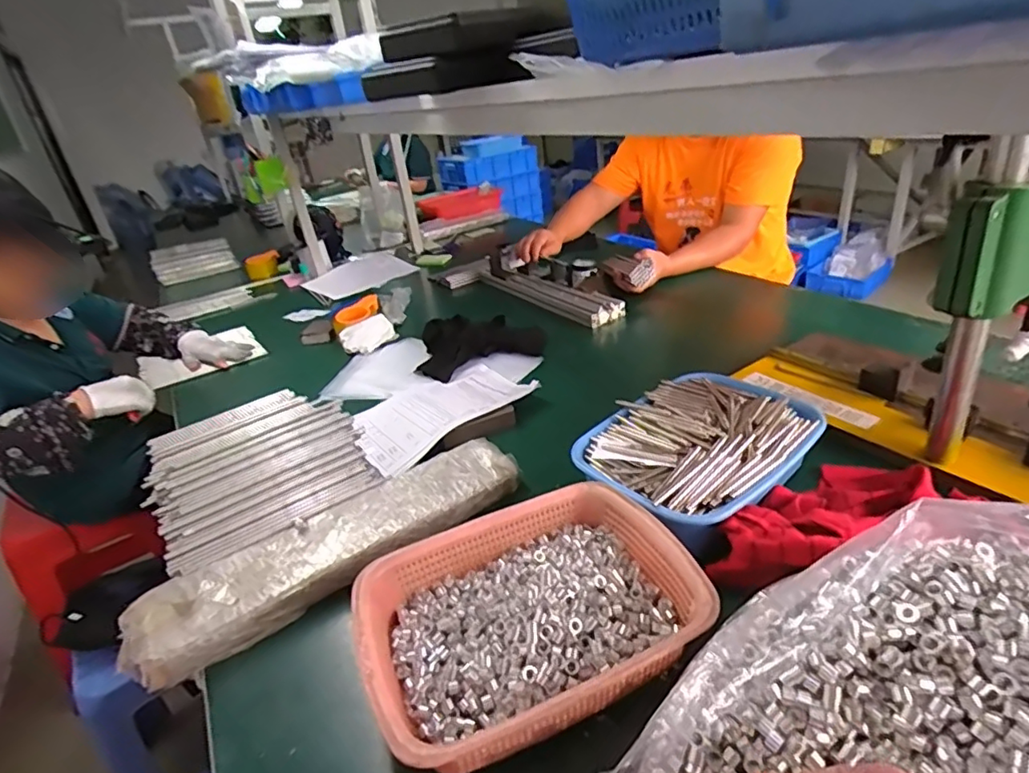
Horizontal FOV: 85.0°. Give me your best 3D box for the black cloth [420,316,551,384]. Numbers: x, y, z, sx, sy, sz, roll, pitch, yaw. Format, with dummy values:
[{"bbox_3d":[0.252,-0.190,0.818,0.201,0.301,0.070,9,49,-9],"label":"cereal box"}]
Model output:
[{"bbox_3d":[-0.066,-0.093,1.131,0.250,0.048,0.199,-10,29,-4],"label":"black cloth"}]

